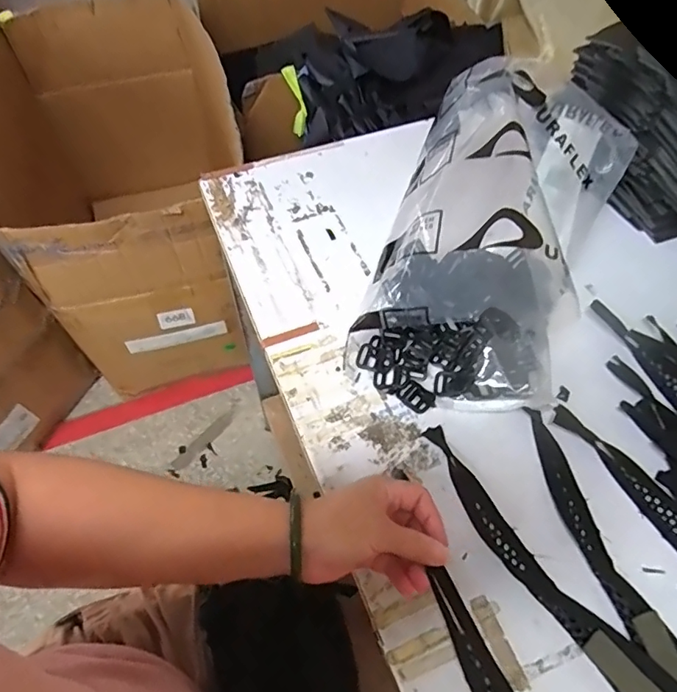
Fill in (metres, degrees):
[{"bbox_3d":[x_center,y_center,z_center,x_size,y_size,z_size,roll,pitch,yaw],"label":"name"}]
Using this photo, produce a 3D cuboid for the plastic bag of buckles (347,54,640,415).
[{"bbox_3d":[0.163,-0.108,0.507,0.204,0.183,0.327,21,61,10],"label":"plastic bag of buckles"}]

